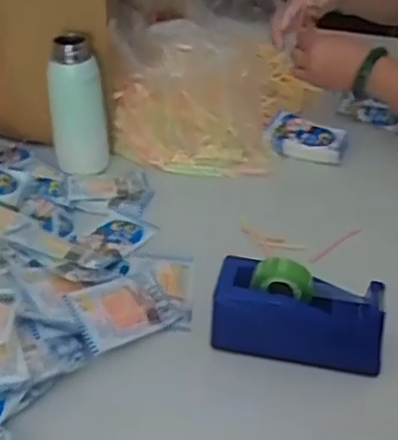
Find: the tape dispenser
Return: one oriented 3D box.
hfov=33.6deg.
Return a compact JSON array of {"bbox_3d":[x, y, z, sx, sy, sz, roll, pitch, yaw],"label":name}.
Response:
[{"bbox_3d":[0.088,0.080,0.576,0.147,0.077,0.058,11,37,12],"label":"tape dispenser"}]

